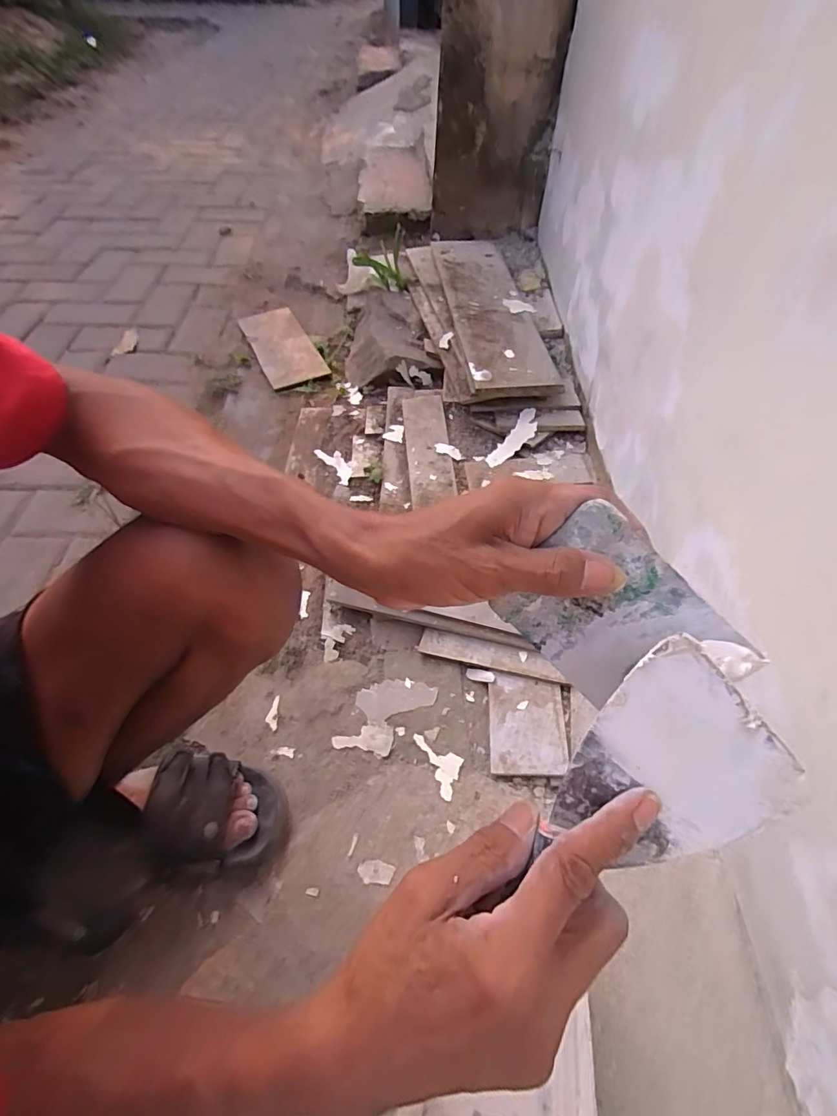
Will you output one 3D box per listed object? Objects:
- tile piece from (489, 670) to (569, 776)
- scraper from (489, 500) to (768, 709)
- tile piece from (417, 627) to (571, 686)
[{"bbox_3d":[0.128,0.195,0.606,0.085,0.015,0.118,3,53,1],"label":"tile piece"},{"bbox_3d":[0.094,0.033,0.249,0.098,0.078,0.006,46,30,5],"label":"scraper"},{"bbox_3d":[0.091,0.124,0.653,0.186,0.006,0.035,10,64,18],"label":"tile piece"}]

